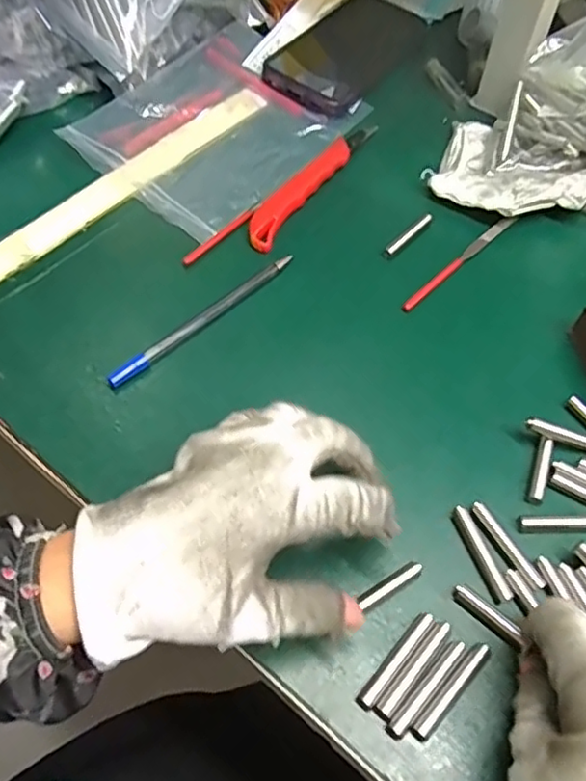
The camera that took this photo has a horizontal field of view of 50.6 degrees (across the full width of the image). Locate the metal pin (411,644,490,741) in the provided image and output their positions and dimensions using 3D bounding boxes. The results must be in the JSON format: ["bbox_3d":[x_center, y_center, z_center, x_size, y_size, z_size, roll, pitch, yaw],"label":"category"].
[{"bbox_3d":[0.068,0.128,0.266,0.008,0.006,0.048,39,63,23],"label":"metal pin"}]

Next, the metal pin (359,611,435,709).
[{"bbox_3d":[0.045,0.118,0.271,0.007,0.007,0.049,37,63,22],"label":"metal pin"}]

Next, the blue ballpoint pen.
[{"bbox_3d":[-0.053,-0.045,0.377,0.008,0.006,0.141,39,63,23],"label":"blue ballpoint pen"}]

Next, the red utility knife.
[{"bbox_3d":[0.013,-0.153,0.445,0.024,0.009,0.156,28,60,17],"label":"red utility knife"}]

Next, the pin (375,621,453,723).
[{"bbox_3d":[0.053,0.120,0.269,0.008,0.006,0.049,37,63,22],"label":"pin"}]

